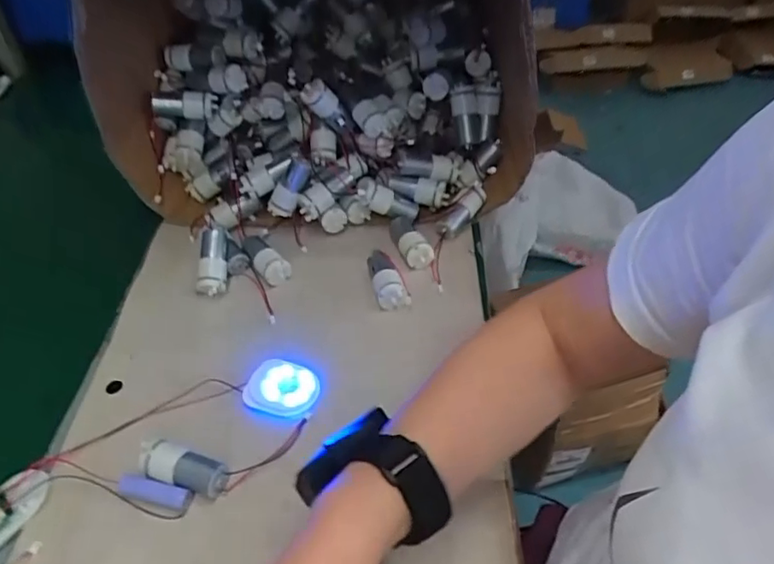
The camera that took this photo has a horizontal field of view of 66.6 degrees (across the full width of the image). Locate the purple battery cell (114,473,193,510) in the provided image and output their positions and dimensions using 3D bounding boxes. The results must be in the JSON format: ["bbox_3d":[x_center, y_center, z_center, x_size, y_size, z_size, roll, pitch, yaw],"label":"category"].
[{"bbox_3d":[-0.162,0.146,0.409,0.053,0.012,0.014,8,44,12],"label":"purple battery cell"}]

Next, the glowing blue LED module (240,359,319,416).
[{"bbox_3d":[-0.083,0.087,0.472,0.056,0.015,0.046,17,46,22],"label":"glowing blue LED module"}]

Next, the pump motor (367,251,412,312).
[{"bbox_3d":[-0.002,-0.002,0.541,0.024,0.022,0.065,-16,44,-13],"label":"pump motor"}]

